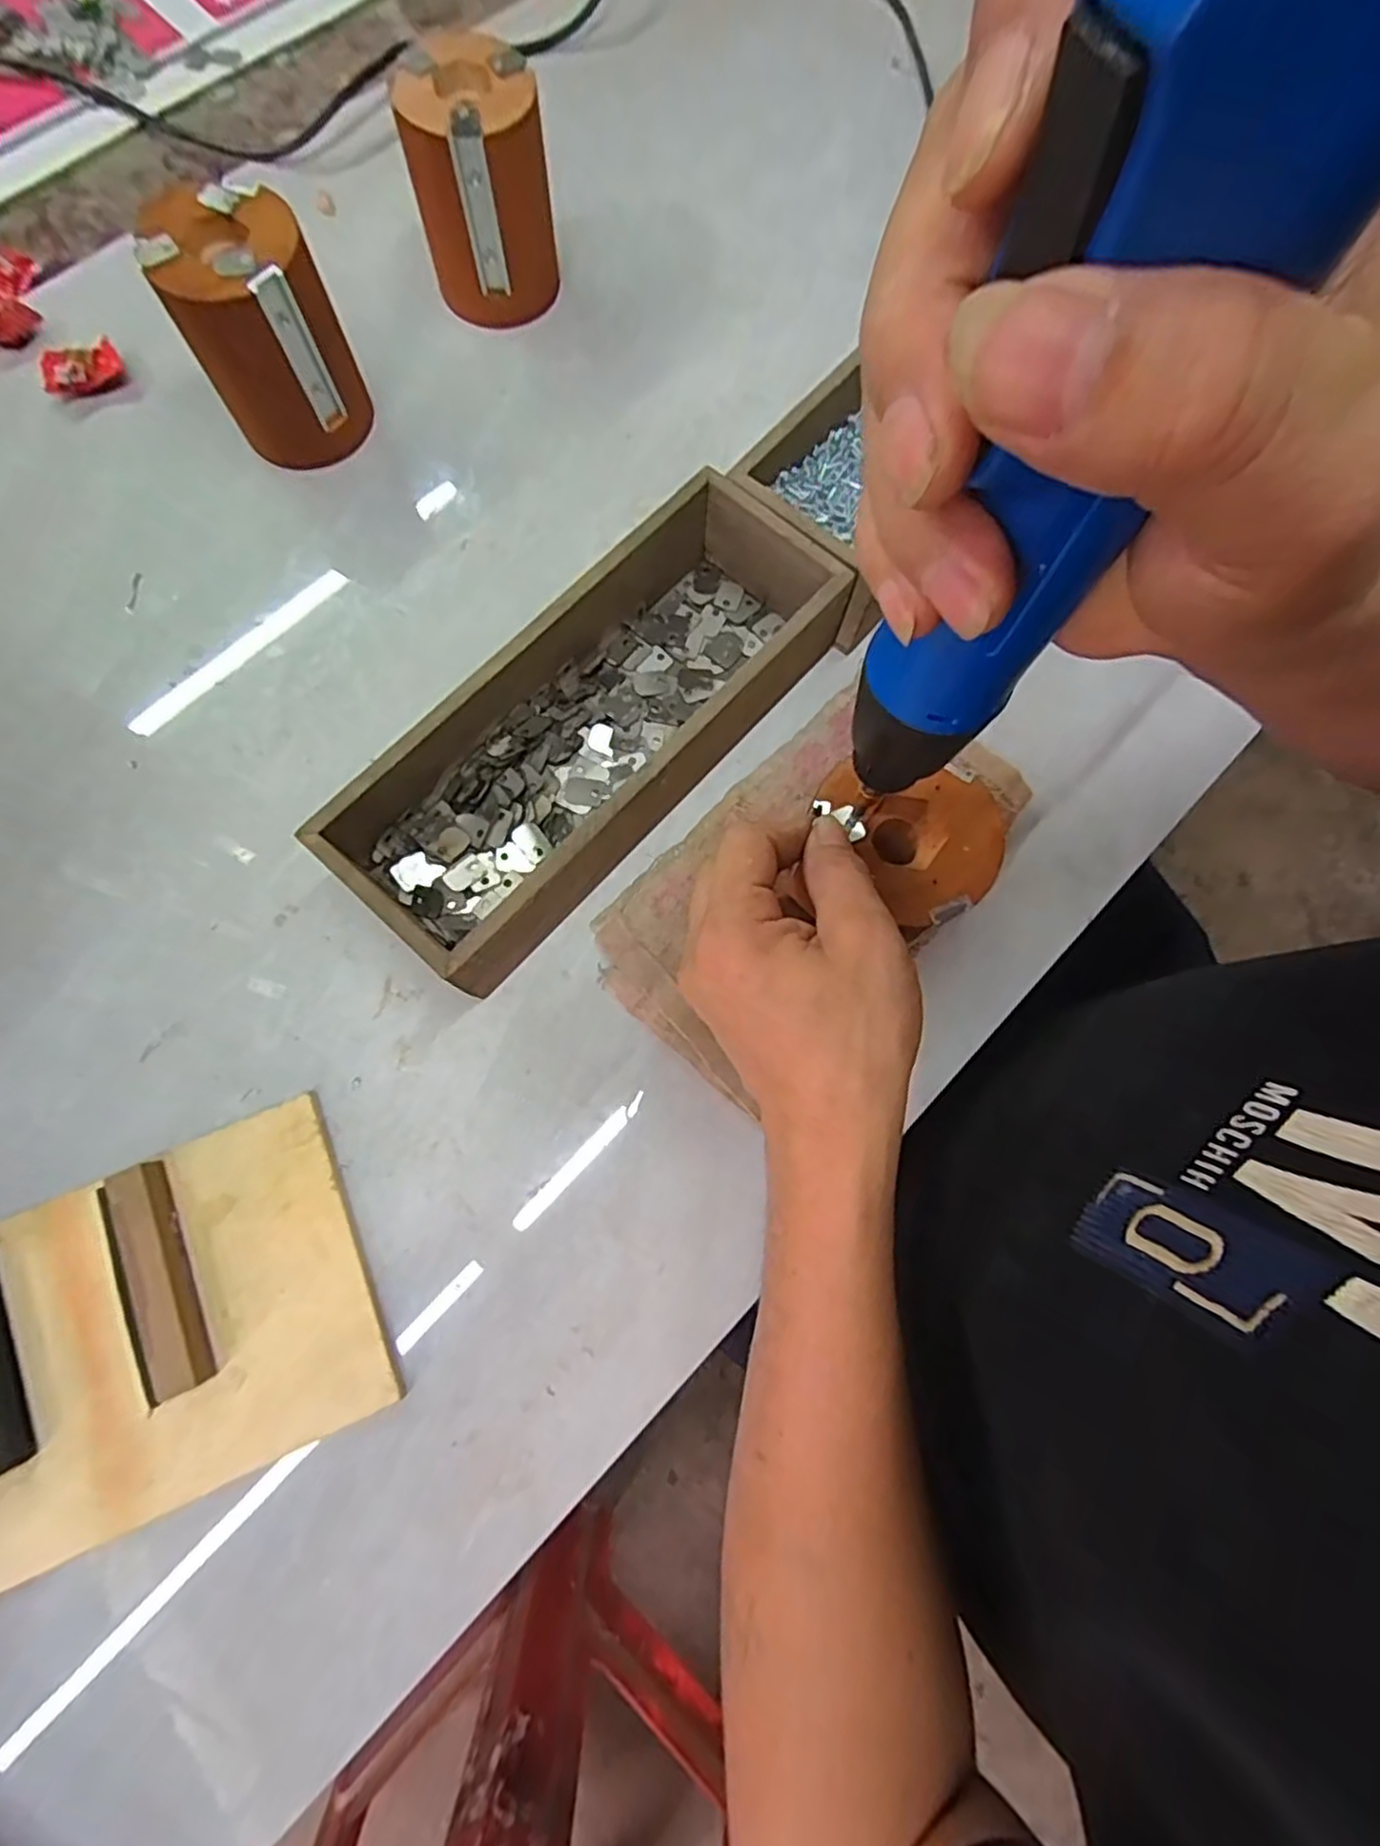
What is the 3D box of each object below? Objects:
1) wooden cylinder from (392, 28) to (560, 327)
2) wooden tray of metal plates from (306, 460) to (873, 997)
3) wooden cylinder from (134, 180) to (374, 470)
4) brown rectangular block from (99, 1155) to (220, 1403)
[{"bbox_3d":[-0.124,-0.438,0.434,0.077,0.101,0.072,-13,76,-5],"label":"wooden cylinder"},{"bbox_3d":[-0.043,-0.099,0.376,0.115,0.069,0.283,41,78,9],"label":"wooden tray of metal plates"},{"bbox_3d":[-0.234,-0.325,0.405,0.077,0.101,0.075,-28,78,-9],"label":"wooden cylinder"},{"bbox_3d":[-0.236,0.157,0.321,0.025,0.016,0.096,-21,77,-7],"label":"brown rectangular block"}]

